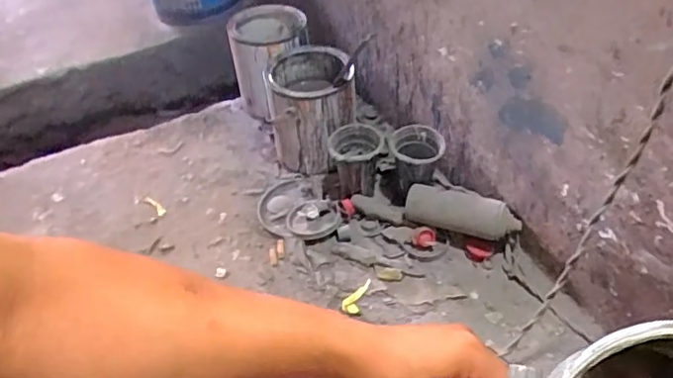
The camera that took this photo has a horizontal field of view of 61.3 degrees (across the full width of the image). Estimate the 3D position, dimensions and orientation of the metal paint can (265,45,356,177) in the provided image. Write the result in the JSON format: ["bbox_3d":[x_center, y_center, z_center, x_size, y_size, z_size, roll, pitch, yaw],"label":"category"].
[{"bbox_3d":[-0.044,-0.147,1.045,0.146,0.205,0.163,-7,44,-2],"label":"metal paint can"}]

